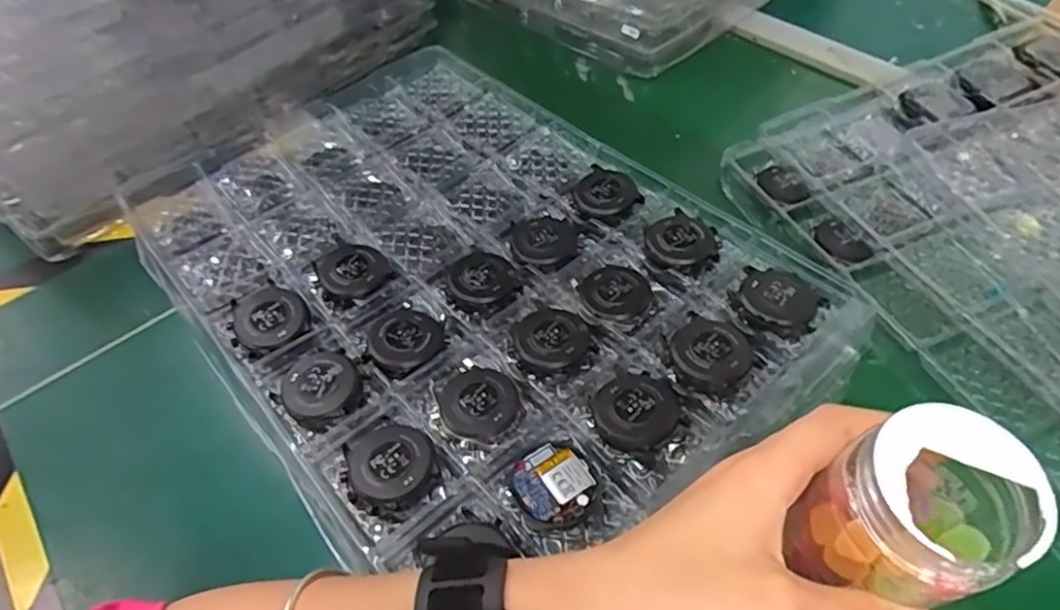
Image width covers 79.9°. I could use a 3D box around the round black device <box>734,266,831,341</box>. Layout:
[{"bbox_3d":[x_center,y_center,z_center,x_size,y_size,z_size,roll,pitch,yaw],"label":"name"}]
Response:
[{"bbox_3d":[0.151,-0.002,0.379,0.050,0.013,0.046,-3,51,3],"label":"round black device"}]

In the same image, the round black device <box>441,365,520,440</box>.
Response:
[{"bbox_3d":[-0.027,0.053,0.349,0.040,0.010,0.043,-3,51,3],"label":"round black device"}]

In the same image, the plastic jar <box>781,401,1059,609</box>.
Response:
[{"bbox_3d":[0.131,0.070,0.211,0.063,0.059,0.050,-15,51,-7],"label":"plastic jar"}]

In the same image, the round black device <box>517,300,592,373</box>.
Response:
[{"bbox_3d":[0.012,0.019,0.373,0.045,0.010,0.042,-3,51,3],"label":"round black device"}]

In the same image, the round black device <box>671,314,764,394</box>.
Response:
[{"bbox_3d":[0.104,0.026,0.357,0.047,0.013,0.046,-3,51,3],"label":"round black device"}]

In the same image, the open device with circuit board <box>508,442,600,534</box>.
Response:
[{"bbox_3d":[0.014,0.090,0.316,0.043,0.010,0.041,-3,51,3],"label":"open device with circuit board"}]

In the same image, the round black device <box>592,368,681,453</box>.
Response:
[{"bbox_3d":[0.056,0.056,0.337,0.043,0.016,0.044,-3,51,3],"label":"round black device"}]

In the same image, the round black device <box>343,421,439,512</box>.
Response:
[{"bbox_3d":[-0.071,0.082,0.327,0.043,0.009,0.049,-21,52,-11],"label":"round black device"}]

